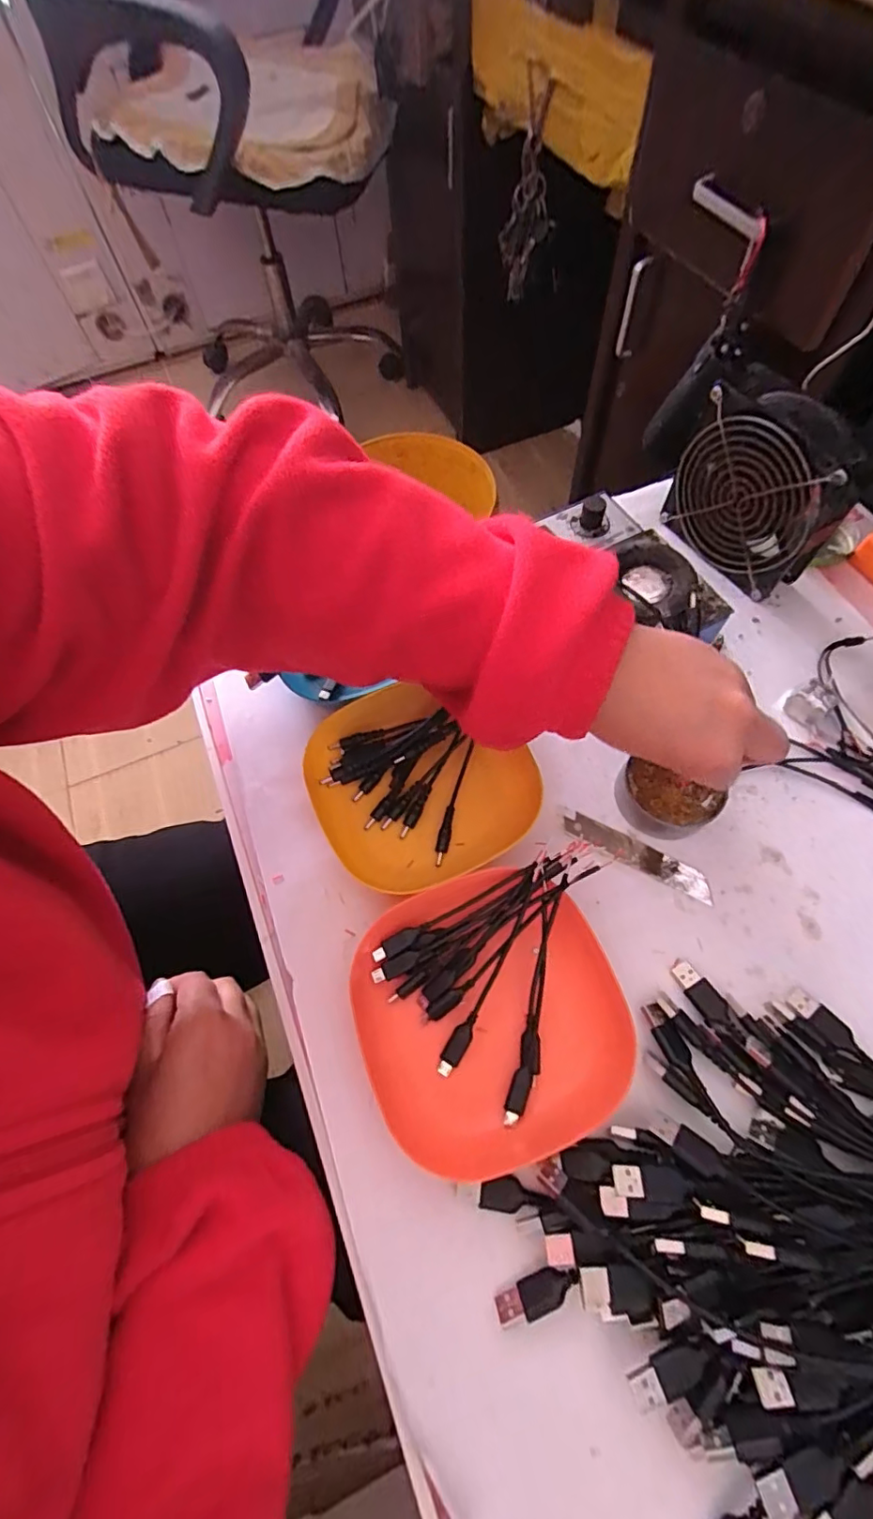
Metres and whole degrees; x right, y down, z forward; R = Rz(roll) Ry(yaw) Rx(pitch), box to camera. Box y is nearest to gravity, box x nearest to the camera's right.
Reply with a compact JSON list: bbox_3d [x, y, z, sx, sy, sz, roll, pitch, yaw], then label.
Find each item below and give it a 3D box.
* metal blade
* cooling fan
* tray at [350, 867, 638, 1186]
[{"bbox_3d":[0.130,0.062,0.360,0.100,0.004,0.018,25,69,15],"label":"metal blade"},{"bbox_3d":[0.238,-0.203,0.414,0.045,0.113,0.120,-33,67,-11],"label":"cooling fan"},{"bbox_3d":[0.028,0.139,0.307,0.141,0.031,0.136,-19,65,-5],"label":"tray"}]

